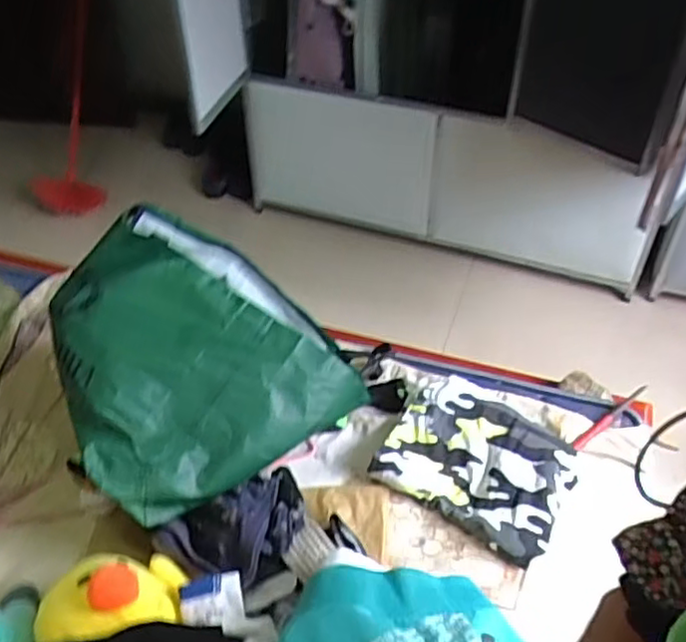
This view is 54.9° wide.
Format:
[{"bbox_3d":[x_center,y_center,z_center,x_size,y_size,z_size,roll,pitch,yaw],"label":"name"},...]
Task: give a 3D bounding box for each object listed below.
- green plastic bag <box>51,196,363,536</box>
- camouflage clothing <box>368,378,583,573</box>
[{"bbox_3d":[-0.191,0.049,0.840,0.339,0.124,0.359,-40,87,-20],"label":"green plastic bag"},{"bbox_3d":[0.181,0.180,0.880,0.244,0.039,0.194,25,49,25],"label":"camouflage clothing"}]

